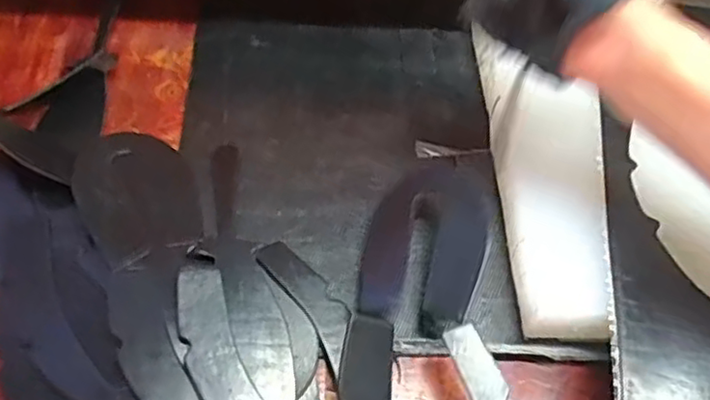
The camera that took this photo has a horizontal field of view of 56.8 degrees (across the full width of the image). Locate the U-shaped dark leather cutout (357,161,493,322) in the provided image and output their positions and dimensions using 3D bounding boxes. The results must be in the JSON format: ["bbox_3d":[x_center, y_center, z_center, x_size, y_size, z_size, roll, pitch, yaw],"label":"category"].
[{"bbox_3d":[0.051,0.025,0.457,0.079,0.013,0.128,19,58,7],"label":"U-shaped dark leather cutout"}]

